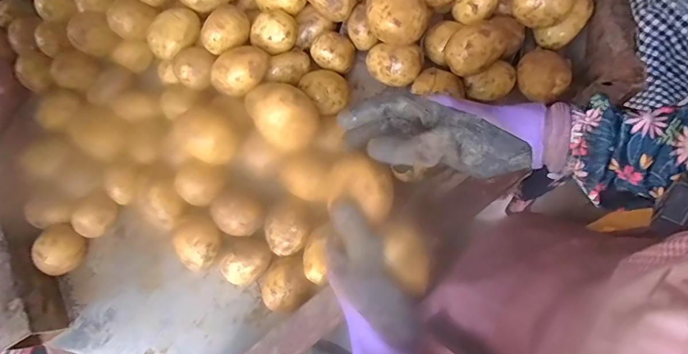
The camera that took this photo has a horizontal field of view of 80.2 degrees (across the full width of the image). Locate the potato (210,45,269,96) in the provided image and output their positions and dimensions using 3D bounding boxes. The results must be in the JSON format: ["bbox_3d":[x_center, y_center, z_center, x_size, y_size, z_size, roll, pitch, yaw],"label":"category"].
[{"bbox_3d":[-0.121,-0.125,0.483,0.067,0.036,0.045,-36,74,-11],"label":"potato"}]

